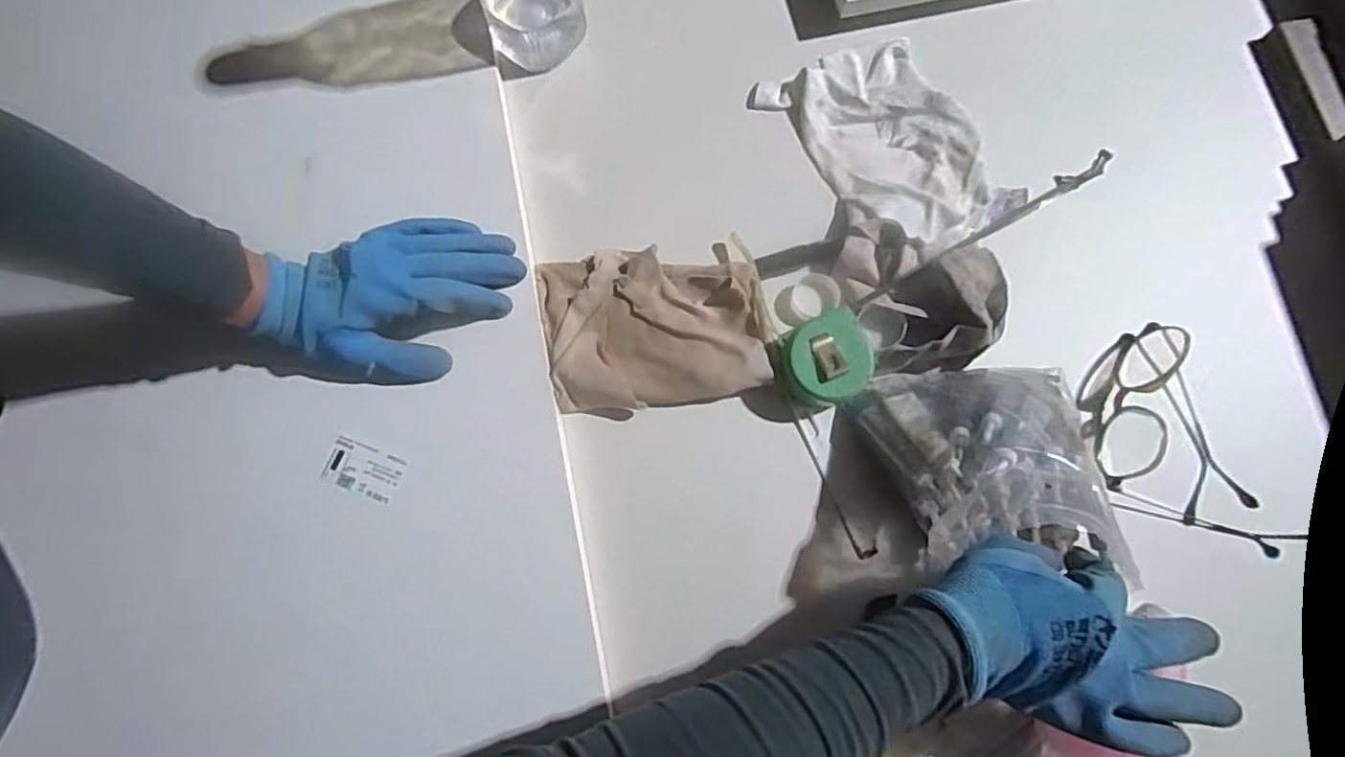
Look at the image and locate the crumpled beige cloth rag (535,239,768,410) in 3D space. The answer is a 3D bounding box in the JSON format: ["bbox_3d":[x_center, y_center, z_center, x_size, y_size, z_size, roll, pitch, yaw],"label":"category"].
[{"bbox_3d":[-0.014,-0.042,0.479,0.166,0.018,0.124,-10,77,-1],"label":"crumpled beige cloth rag"}]

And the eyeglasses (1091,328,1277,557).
[{"bbox_3d":[0.389,0.041,0.454,0.147,0.038,0.132,25,78,7],"label":"eyeglasses"}]

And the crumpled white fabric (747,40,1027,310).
[{"bbox_3d":[0.178,-0.190,0.513,0.169,0.033,0.205,-20,77,-4],"label":"crumpled white fabric"}]

